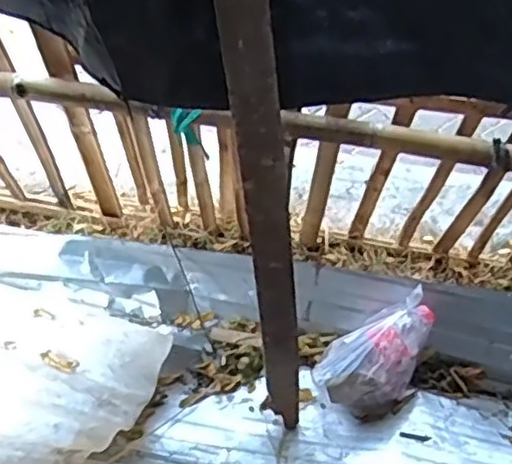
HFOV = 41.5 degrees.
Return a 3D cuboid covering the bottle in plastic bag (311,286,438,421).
[{"bbox_3d":[0.208,0.216,1.136,0.214,0.108,0.139,-28,64,-17],"label":"bottle in plastic bag"}]

